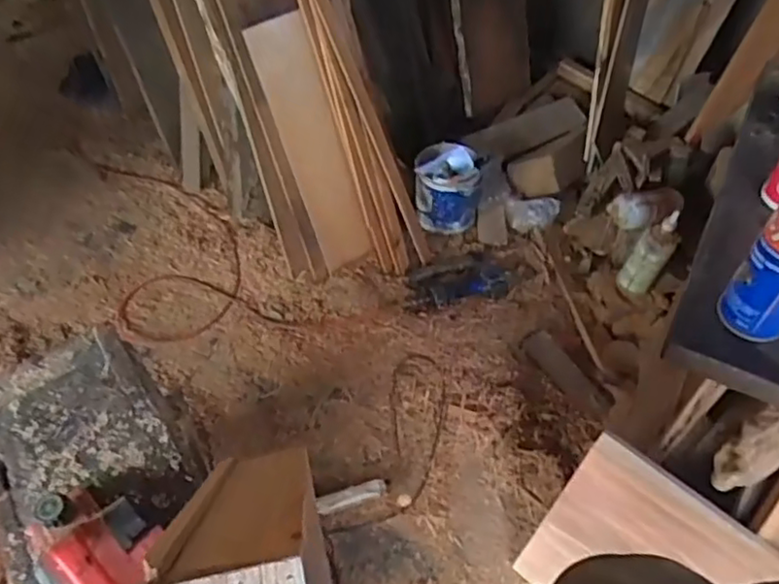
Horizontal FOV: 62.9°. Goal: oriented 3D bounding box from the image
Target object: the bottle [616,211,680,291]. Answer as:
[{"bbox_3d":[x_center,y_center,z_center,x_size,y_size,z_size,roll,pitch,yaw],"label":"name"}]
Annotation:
[{"bbox_3d":[0.599,-0.078,1.476,0.079,0.220,0.074,30,58,18],"label":"bottle"}]

